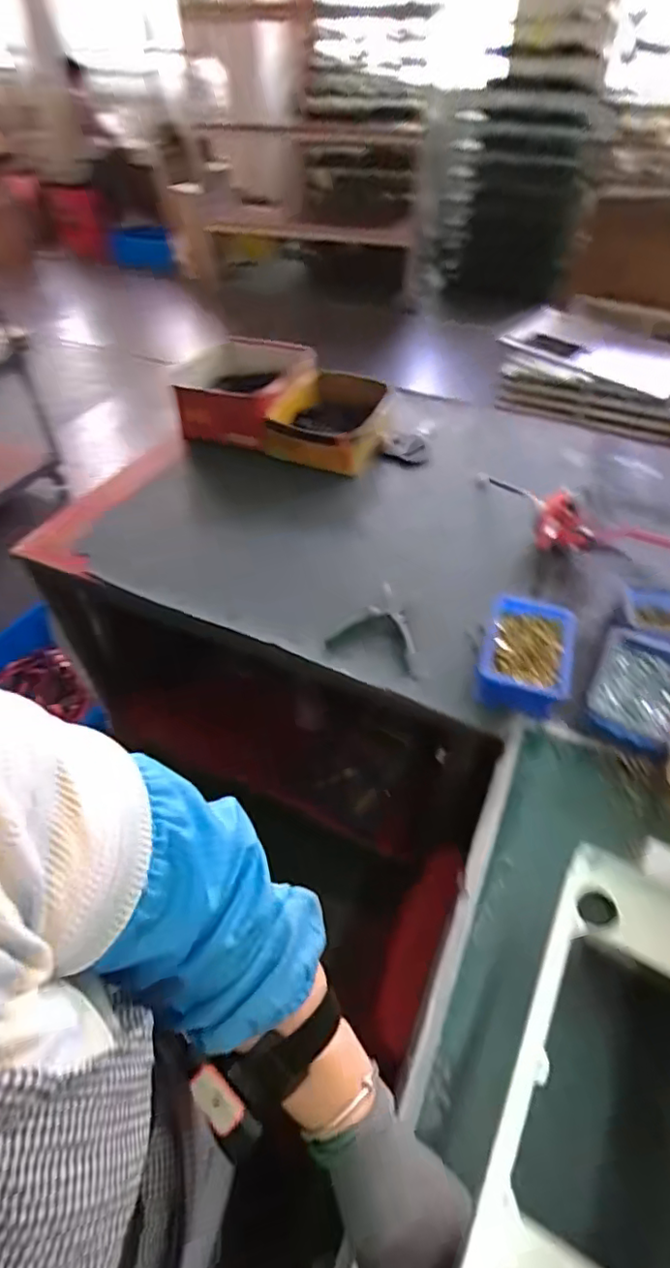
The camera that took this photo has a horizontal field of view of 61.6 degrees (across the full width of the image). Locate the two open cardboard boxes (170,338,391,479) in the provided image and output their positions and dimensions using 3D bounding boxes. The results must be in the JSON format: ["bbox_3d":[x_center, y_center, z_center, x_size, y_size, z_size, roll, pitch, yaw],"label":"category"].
[{"bbox_3d":[-0.103,-0.440,1.087,0.401,0.128,0.249,11,48,10],"label":"two open cardboard boxes"}]

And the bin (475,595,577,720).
[{"bbox_3d":[0.239,0.030,0.713,0.104,0.062,0.151,16,49,14],"label":"bin"}]

